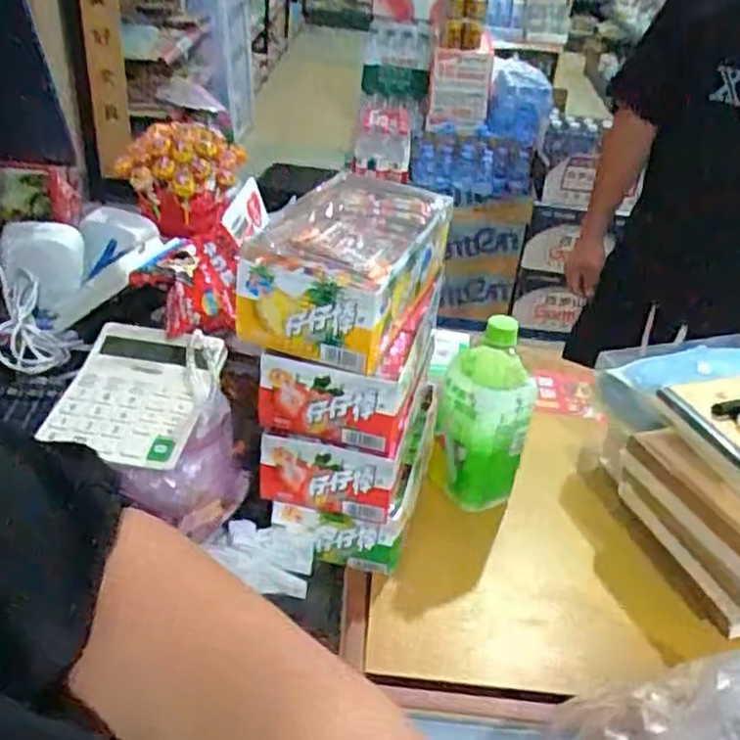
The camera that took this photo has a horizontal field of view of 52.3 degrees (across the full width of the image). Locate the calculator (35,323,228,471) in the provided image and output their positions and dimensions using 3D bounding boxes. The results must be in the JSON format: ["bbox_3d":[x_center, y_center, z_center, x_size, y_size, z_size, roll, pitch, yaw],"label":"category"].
[{"bbox_3d":[-0.207,0.019,0.671,0.122,0.018,0.144,9,49,4],"label":"calculator"}]

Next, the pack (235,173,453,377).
[{"bbox_3d":[-0.019,-0.098,0.703,0.133,0.075,0.229,16,37,14],"label":"pack"}]

